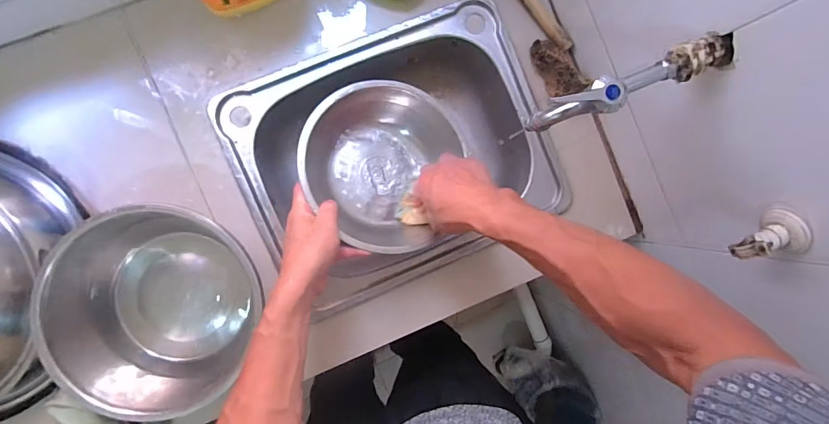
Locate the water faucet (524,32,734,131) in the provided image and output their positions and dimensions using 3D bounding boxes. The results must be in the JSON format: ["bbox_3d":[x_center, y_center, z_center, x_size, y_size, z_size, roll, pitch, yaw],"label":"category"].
[{"bbox_3d":[0.224,-0.130,0.414,0.202,0.076,0.033,-23,93,-5],"label":"water faucet"}]

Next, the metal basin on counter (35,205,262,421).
[{"bbox_3d":[-0.332,0.110,0.544,0.227,0.108,0.240,0,91,-6],"label":"metal basin on counter"}]

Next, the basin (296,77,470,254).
[{"bbox_3d":[-0.044,-0.064,0.584,0.229,0.082,0.229,3,82,-20],"label":"basin"}]

